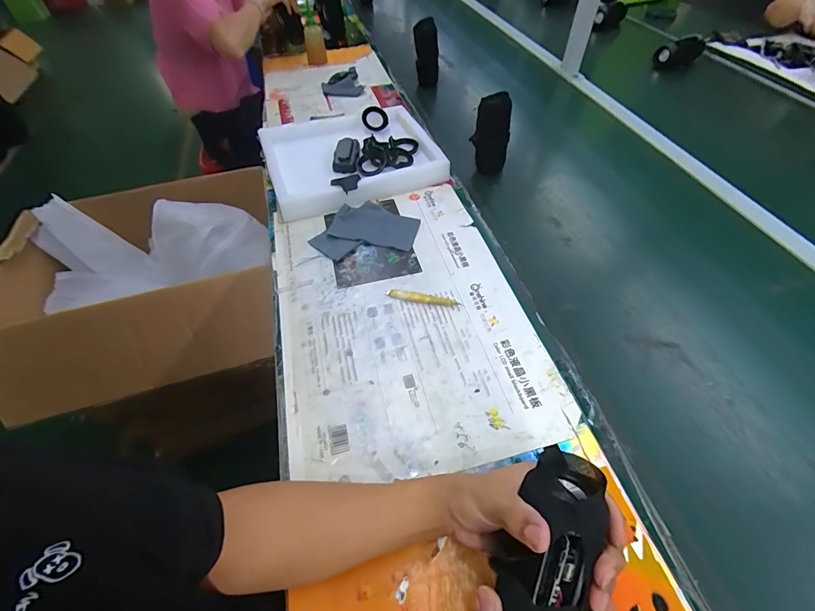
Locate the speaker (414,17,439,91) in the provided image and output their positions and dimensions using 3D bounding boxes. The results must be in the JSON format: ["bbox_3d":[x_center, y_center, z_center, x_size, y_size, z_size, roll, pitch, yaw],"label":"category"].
[{"bbox_3d":[0.055,-0.719,1.078,0.069,0.159,0.069,-1,52,1],"label":"speaker"}]

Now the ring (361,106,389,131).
[{"bbox_3d":[-0.077,-0.446,0.897,0.060,0.015,0.062,2,78,-11],"label":"ring"}]

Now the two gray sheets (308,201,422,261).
[{"bbox_3d":[-0.074,-0.134,0.694,0.156,0.013,0.160,30,57,22],"label":"two gray sheets"}]

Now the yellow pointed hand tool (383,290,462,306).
[{"bbox_3d":[0.025,-0.013,0.601,0.119,0.008,0.018,9,52,7],"label":"yellow pointed hand tool"}]

